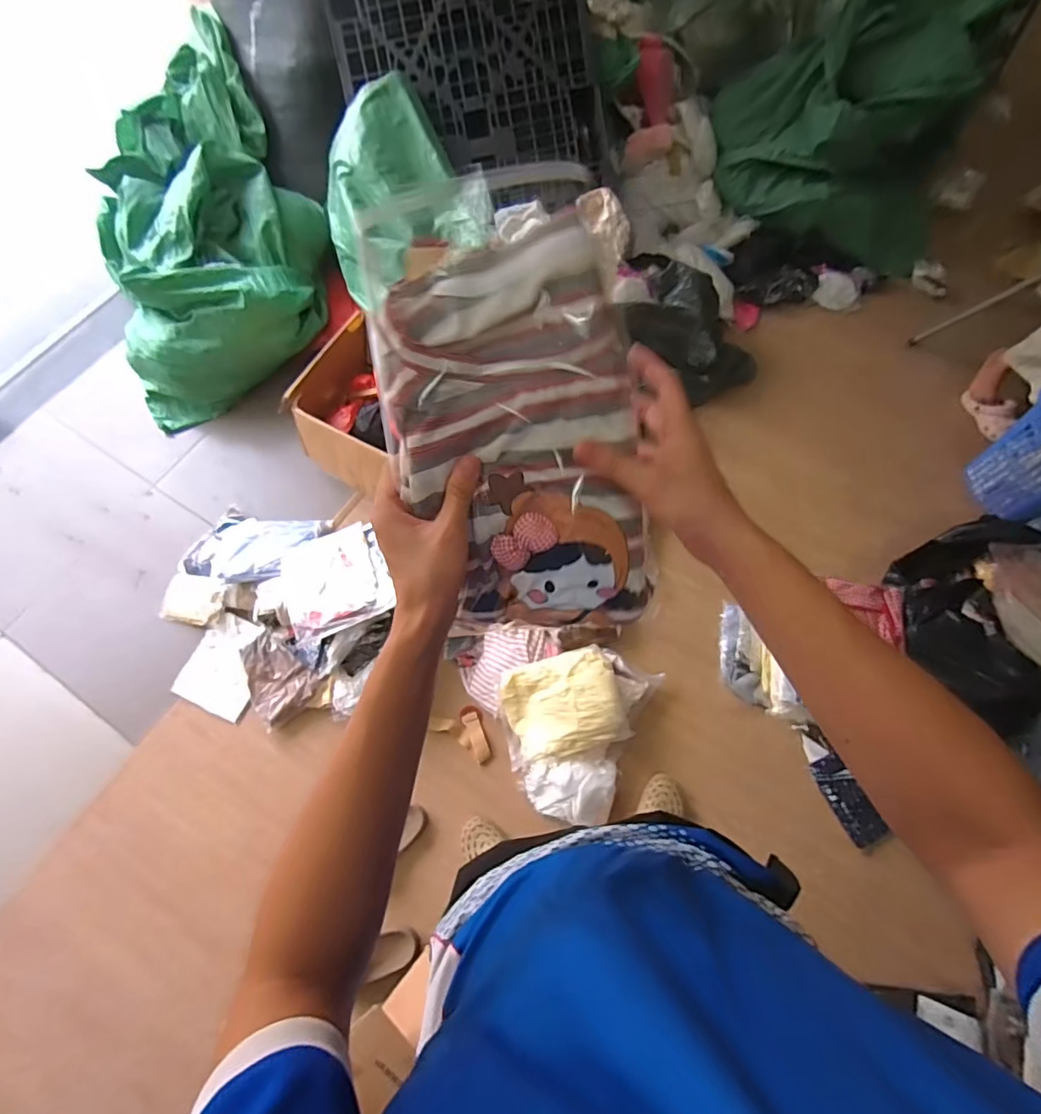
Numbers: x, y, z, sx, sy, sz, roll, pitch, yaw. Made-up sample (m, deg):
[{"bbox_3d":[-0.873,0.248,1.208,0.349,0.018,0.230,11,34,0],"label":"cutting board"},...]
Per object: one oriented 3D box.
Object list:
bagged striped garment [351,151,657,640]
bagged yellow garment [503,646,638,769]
[{"bbox_3d":[0.001,-0.081,0.402,0.176,0.043,0.309,-11,110,-4],"label":"bagged striped garment"},{"bbox_3d":[0.106,0.394,1.426,0.314,0.072,0.251,-20,76,16],"label":"bagged yellow garment"}]

